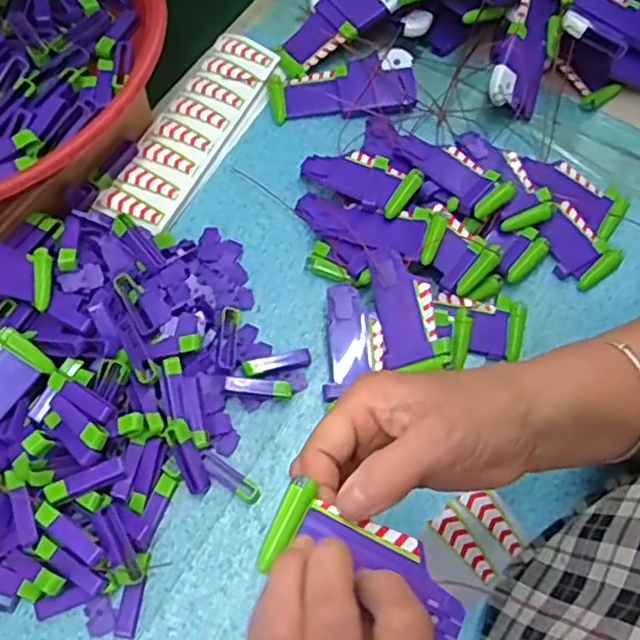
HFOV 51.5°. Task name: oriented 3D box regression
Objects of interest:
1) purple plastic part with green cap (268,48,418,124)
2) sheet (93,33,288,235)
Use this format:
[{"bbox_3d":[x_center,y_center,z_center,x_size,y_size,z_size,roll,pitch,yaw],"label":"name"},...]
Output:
[{"bbox_3d":[0.019,-0.190,0.541,0.118,0.021,0.054,-3,65,-4],"label":"purple plastic part with green cap"},{"bbox_3d":[-0.095,-0.149,0.520,0.063,0.013,0.194,25,68,7],"label":"sheet"}]

